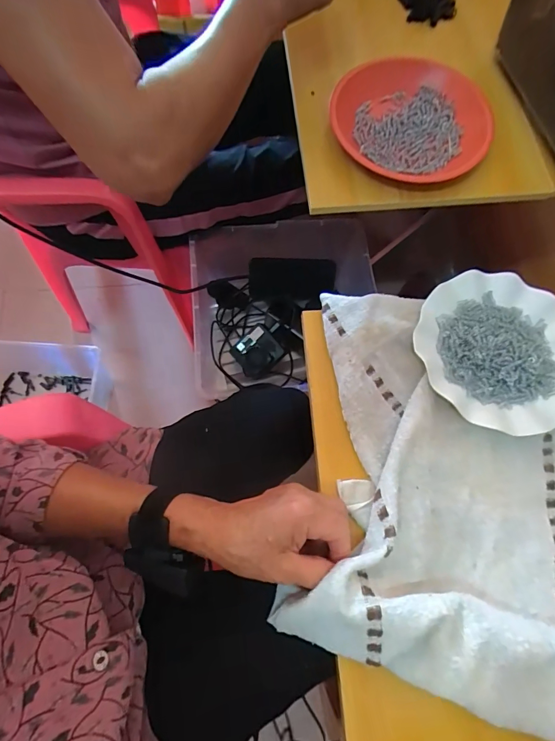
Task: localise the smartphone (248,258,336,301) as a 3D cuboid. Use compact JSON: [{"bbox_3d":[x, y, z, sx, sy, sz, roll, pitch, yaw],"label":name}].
[{"bbox_3d":[0.029,-0.176,0.742,0.167,0.080,0.010,-2,31,-5],"label":"smartphone"}]

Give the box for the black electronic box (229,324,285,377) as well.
[{"bbox_3d":[-0.034,-0.033,0.680,0.080,0.030,0.073,-37,77,6],"label":"black electronic box"}]

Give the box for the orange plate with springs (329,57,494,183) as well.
[{"bbox_3d":[0.165,-0.301,0.465,0.175,0.036,0.168,0,72,0],"label":"orange plate with springs"}]

